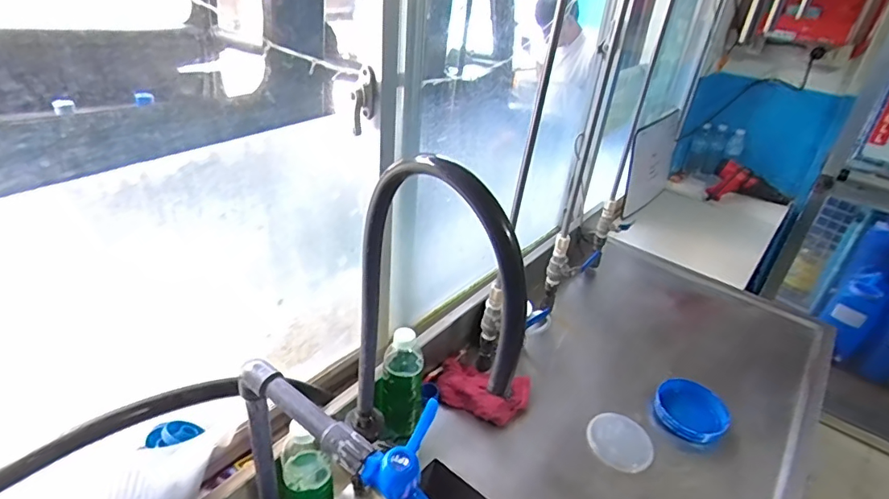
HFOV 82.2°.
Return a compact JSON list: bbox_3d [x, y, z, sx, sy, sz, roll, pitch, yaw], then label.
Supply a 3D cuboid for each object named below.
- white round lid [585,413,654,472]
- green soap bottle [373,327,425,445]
[{"bbox_3d":[0.298,0.322,0.861,0.107,0.018,0.100,4,32,-3],"label":"white round lid"},{"bbox_3d":[-0.068,0.209,0.786,0.075,0.186,0.058,-5,33,-16],"label":"green soap bottle"}]

